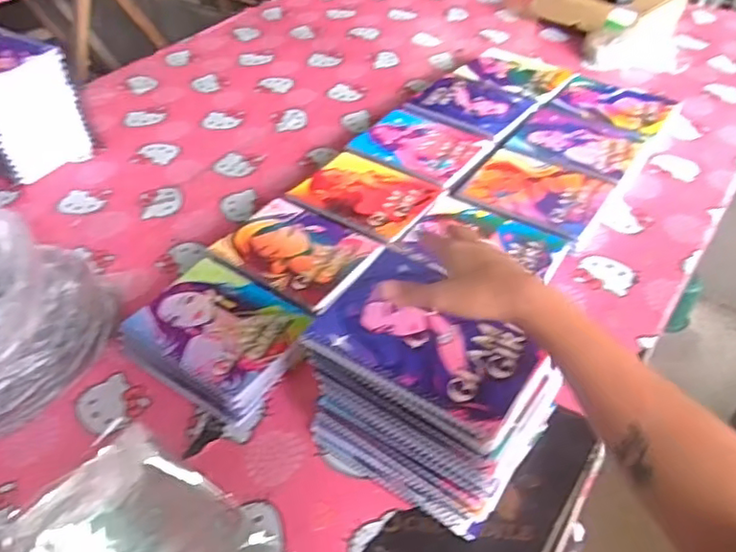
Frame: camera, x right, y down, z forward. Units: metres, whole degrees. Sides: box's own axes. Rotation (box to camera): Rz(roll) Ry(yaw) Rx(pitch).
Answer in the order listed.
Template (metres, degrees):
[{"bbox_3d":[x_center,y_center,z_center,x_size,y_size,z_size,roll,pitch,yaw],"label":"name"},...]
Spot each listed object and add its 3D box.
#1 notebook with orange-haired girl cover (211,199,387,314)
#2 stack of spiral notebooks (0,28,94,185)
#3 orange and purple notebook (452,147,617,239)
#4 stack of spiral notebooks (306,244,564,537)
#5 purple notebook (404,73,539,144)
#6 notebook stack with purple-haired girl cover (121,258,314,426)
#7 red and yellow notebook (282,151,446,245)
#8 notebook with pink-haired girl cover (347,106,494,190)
[{"bbox_3d":[-0.099,-0.037,0.850,0.210,0.013,0.148,26,50,28],"label":"notebook with orange-haired girl cover"},{"bbox_3d":[-0.621,-0.291,1.054,0.210,0.186,0.171,20,48,23],"label":"stack of spiral notebooks"},{"bbox_3d":[0.254,-0.136,0.933,0.193,0.008,0.156,25,50,27],"label":"orange and purple notebook"},{"bbox_3d":[0.062,0.111,0.620,0.198,0.167,0.155,25,50,27],"label":"stack of spiral notebooks"},{"bbox_3d":[0.192,-0.319,1.130,0.211,0.005,0.162,30,52,31],"label":"purple notebook"},{"bbox_3d":[-0.183,0.075,0.761,0.206,0.048,0.164,24,49,26],"label":"notebook stack with purple-haired girl cover"},{"bbox_3d":[-0.002,-0.129,0.938,0.204,0.007,0.151,27,51,28],"label":"red and yellow notebook"},{"bbox_3d":[0.091,-0.224,1.035,0.206,0.010,0.167,28,51,29],"label":"notebook with pink-haired girl cover"}]

